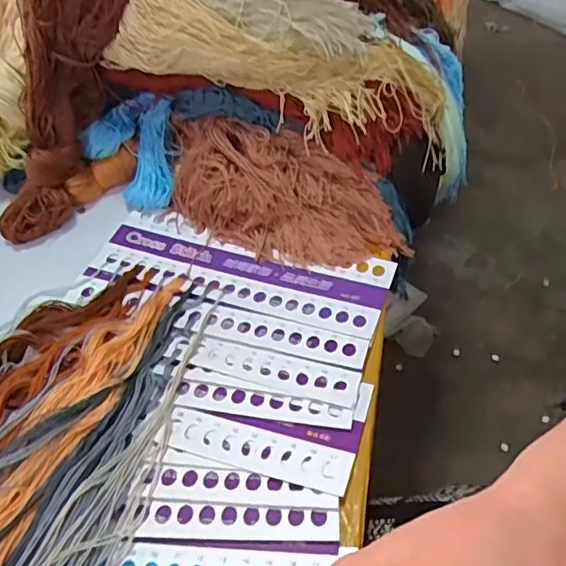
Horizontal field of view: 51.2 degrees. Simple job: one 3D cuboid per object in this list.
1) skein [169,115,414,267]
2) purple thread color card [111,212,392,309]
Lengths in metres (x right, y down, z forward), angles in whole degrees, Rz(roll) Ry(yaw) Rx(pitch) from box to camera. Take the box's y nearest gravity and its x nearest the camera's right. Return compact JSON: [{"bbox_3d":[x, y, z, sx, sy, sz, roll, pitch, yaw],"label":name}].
[{"bbox_3d":[-0.008,-0.077,0.487,0.217,0.068,0.081,13,52,16],"label":"skein"},{"bbox_3d":[-0.029,-0.024,0.493,0.236,0.005,0.049,13,52,14],"label":"purple thread color card"}]

